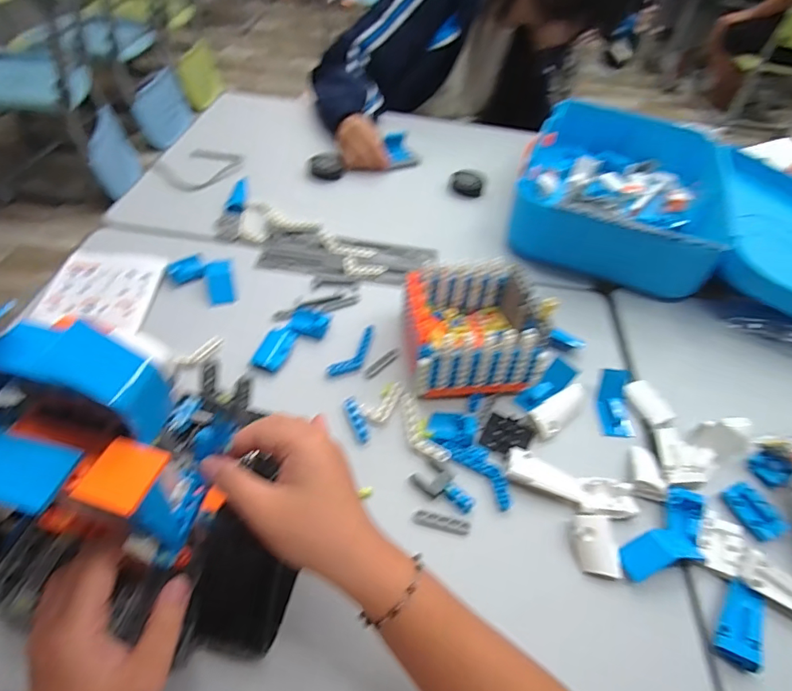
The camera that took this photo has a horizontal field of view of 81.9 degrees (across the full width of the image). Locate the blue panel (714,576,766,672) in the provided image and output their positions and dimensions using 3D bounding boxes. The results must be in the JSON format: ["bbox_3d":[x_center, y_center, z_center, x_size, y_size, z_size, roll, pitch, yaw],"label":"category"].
[{"bbox_3d":[0.277,0.222,0.365,0.028,0.012,0.065,30,52,18],"label":"blue panel"}]

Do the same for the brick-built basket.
[{"bbox_3d":[0.082,-0.022,0.501,0.134,0.085,0.132,-3,50,-9],"label":"brick-built basket"}]

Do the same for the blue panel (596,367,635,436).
[{"bbox_3d":[0.238,0.062,0.495,0.032,0.015,0.072,8,71,0],"label":"blue panel"}]

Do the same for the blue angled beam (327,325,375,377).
[{"bbox_3d":[-0.043,0.007,0.513,0.026,0.010,0.081,29,52,17],"label":"blue angled beam"}]

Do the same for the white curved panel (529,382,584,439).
[{"bbox_3d":[0.171,0.067,0.477,0.074,0.018,0.028,-28,58,-27],"label":"white curved panel"}]

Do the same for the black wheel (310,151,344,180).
[{"bbox_3d":[-0.117,-0.300,0.762,0.053,0.026,0.053,-9,51,-14],"label":"black wheel"}]

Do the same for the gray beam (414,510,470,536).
[{"bbox_3d":[0.041,0.159,0.407,0.050,0.010,0.013,12,49,4],"label":"gray beam"}]

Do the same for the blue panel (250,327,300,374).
[{"bbox_3d":[-0.135,0.003,0.509,0.031,0.008,0.061,17,49,8],"label":"blue panel"}]

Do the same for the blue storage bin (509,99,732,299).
[{"bbox_3d":[0.355,-0.252,0.728,0.277,0.102,0.404,23,51,13],"label":"blue storage bin"}]

